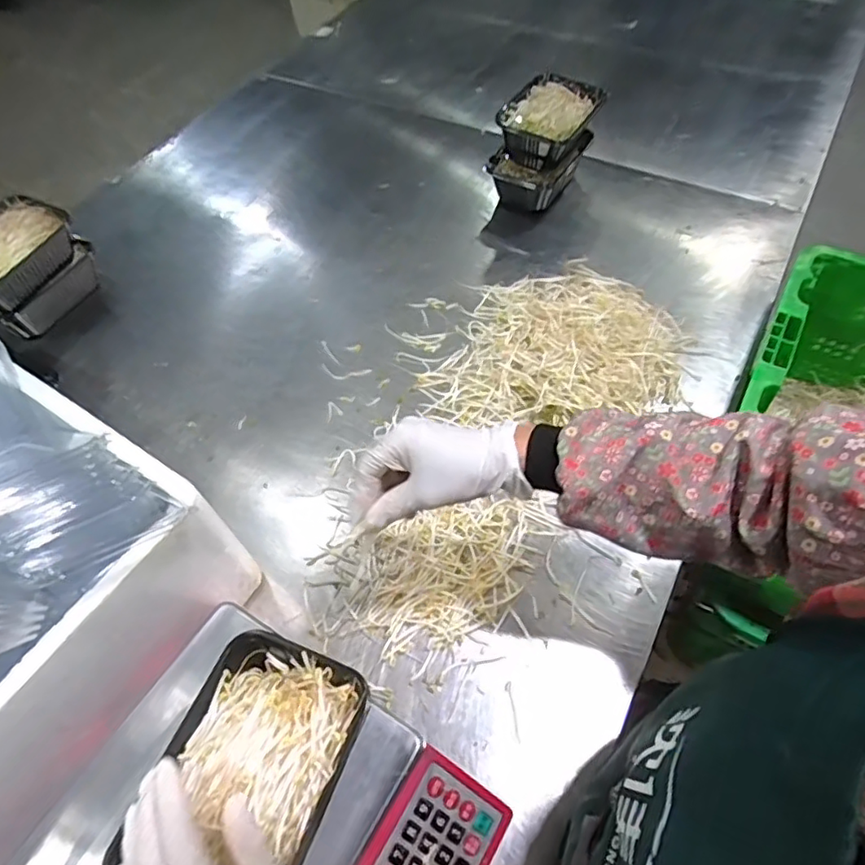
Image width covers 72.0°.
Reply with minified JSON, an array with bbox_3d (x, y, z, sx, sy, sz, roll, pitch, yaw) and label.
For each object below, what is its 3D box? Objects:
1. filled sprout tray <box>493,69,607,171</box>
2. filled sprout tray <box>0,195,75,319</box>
[{"bbox_3d":[0.180,-0.487,0.923,0.125,0.070,0.157,24,62,19],"label":"filled sprout tray"},{"bbox_3d":[-0.601,-0.246,0.835,0.122,0.061,0.181,19,60,16],"label":"filled sprout tray"}]

